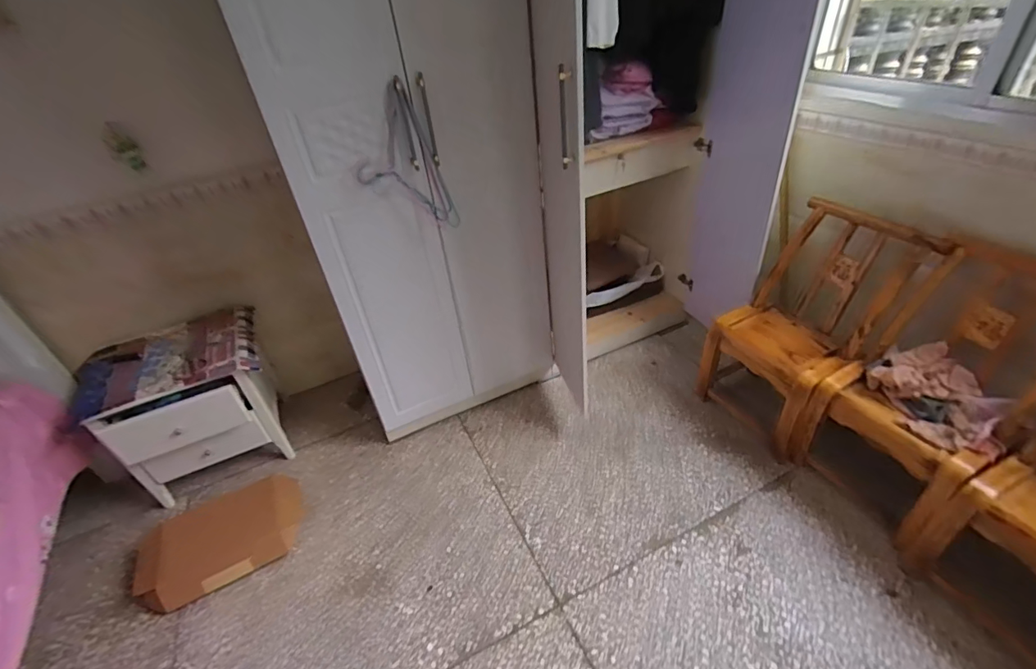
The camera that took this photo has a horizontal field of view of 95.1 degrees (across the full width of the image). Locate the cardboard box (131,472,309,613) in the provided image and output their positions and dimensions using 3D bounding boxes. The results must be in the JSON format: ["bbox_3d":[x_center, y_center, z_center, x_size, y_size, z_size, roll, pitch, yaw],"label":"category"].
[{"bbox_3d":[-0.931,0.640,1.506,0.478,0.203,0.230,-23,41,-20],"label":"cardboard box"}]

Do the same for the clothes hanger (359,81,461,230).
[{"bbox_3d":[-0.307,-0.460,1.297,0.247,0.399,0.023,-29,43,-26],"label":"clothes hanger"}]

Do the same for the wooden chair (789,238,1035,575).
[{"bbox_3d":[1.154,0.172,1.299,0.446,0.676,0.413,-20,39,-16],"label":"wooden chair"}]

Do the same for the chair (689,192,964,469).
[{"bbox_3d":[0.966,0.002,1.584,0.448,0.737,0.451,-24,41,-21],"label":"chair"}]

